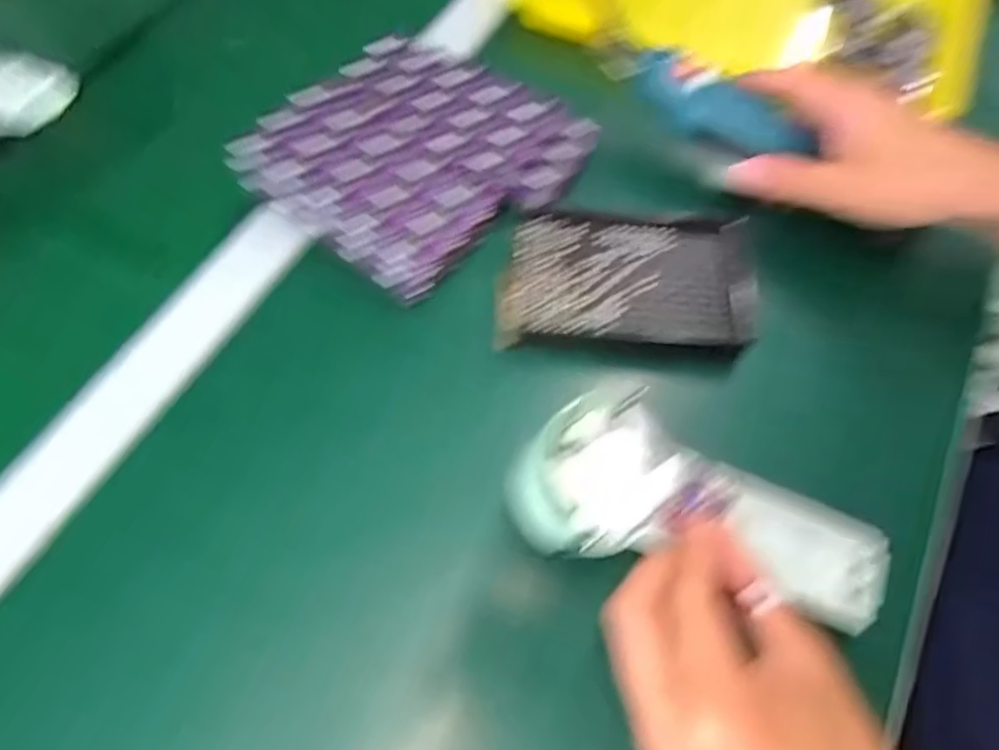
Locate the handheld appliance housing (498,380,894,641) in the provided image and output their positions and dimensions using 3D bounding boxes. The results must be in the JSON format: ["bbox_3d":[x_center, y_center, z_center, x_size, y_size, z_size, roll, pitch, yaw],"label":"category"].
[{"bbox_3d":[0.095,0.061,0.283,0.181,0.027,0.067,20,63,-9],"label":"handheld appliance housing"}]

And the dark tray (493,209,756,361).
[{"bbox_3d":[0.080,-0.055,0.381,0.155,0.012,0.097,6,63,1],"label":"dark tray"}]

